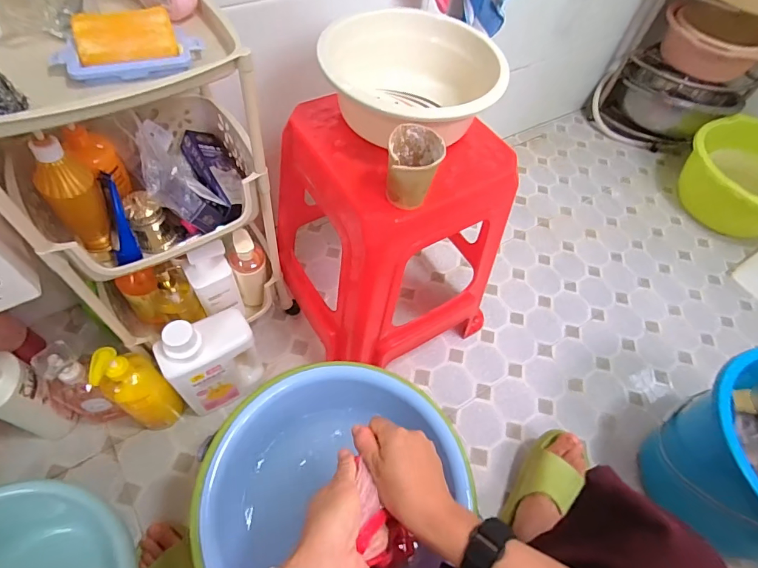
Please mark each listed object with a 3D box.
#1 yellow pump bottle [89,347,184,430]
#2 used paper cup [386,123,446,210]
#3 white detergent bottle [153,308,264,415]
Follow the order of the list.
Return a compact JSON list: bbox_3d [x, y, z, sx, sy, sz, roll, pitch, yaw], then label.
[{"bbox_3d":[-0.403,0.188,0.724,0.062,0.268,0.078,39,61,19],"label":"yellow pump bottle"},{"bbox_3d":[0.045,-0.143,0.541,0.061,0.085,0.076,9,56,1],"label":"used paper cup"},{"bbox_3d":[-0.289,0.135,0.750,0.144,0.231,0.072,-28,63,-22],"label":"white detergent bottle"}]

